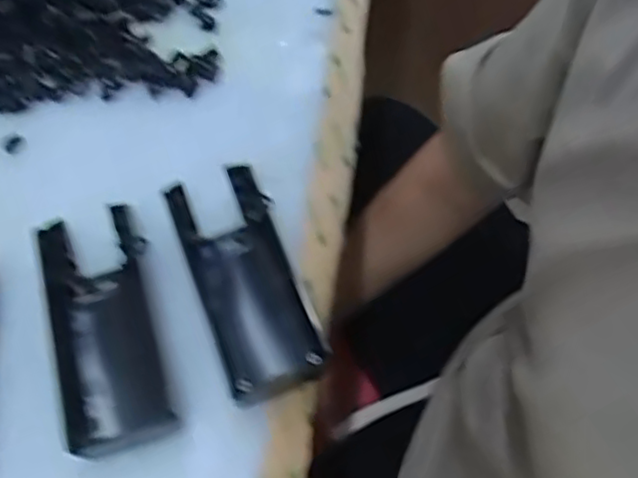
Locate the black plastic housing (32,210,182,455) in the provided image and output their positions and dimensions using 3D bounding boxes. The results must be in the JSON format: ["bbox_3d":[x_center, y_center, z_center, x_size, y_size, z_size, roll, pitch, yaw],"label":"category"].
[{"bbox_3d":[-0.095,0.037,0.295,0.045,0.026,0.103,-13,65,-4],"label":"black plastic housing"}]

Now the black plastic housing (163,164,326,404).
[{"bbox_3d":[-0.034,0.020,0.312,0.044,0.016,0.104,-19,75,-7],"label":"black plastic housing"}]

